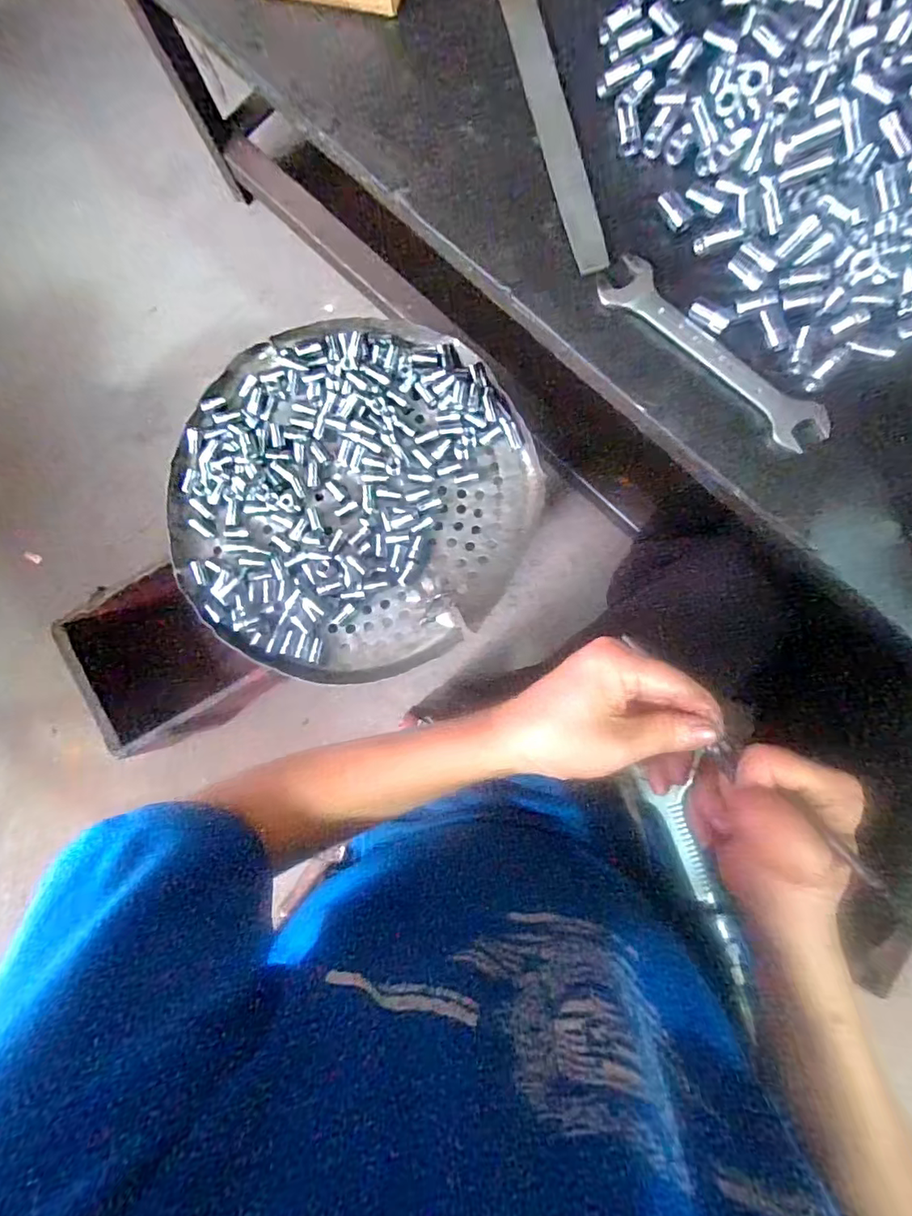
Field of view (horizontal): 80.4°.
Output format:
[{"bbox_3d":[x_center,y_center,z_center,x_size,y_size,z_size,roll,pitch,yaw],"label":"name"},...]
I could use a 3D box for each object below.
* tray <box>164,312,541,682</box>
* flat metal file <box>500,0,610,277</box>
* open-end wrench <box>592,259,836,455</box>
[{"bbox_3d":[-0.108,-0.122,0.576,0.369,0.044,0.374,0,87,5],"label":"tray"},{"bbox_3d":[0.066,-0.353,0.381,0.024,0.005,0.249,-14,84,2],"label":"flat metal file"},{"bbox_3d":[0.171,-0.171,0.360,0.176,0.008,0.036,43,88,6],"label":"open-end wrench"}]

